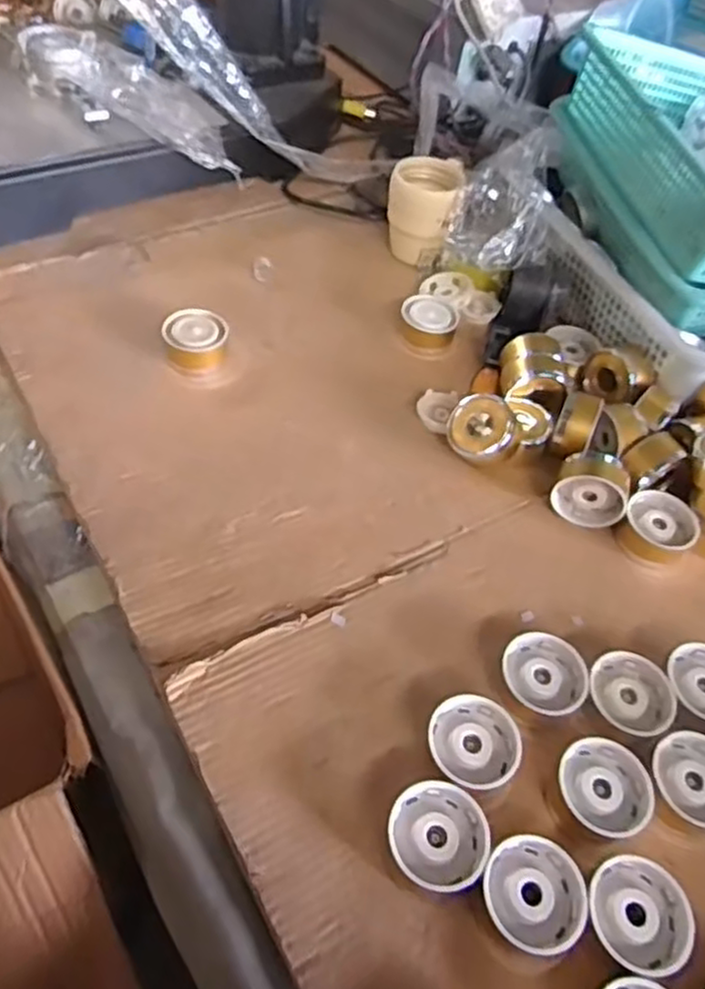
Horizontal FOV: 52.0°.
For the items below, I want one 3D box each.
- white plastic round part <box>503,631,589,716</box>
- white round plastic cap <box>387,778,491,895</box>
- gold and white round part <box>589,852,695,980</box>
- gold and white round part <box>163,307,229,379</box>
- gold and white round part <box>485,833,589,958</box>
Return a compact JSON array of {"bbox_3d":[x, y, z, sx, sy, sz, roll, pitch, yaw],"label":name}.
[{"bbox_3d":[0.155,0.151,0.594,0.064,0.035,0.071,-23,59,-23],"label":"white plastic round part"},{"bbox_3d":[0.059,0.240,0.507,0.066,0.032,0.066,4,51,-6],"label":"white round plastic cap"},{"bbox_3d":[0.190,0.280,0.485,0.062,0.034,0.070,10,51,-1],"label":"gold and white round part"},{"bbox_3d":[-0.168,-0.166,0.781,0.066,0.038,0.067,4,51,-6],"label":"gold and white round part"},{"bbox_3d":[0.124,0.267,0.487,0.065,0.020,0.066,4,51,-6],"label":"gold and white round part"}]

